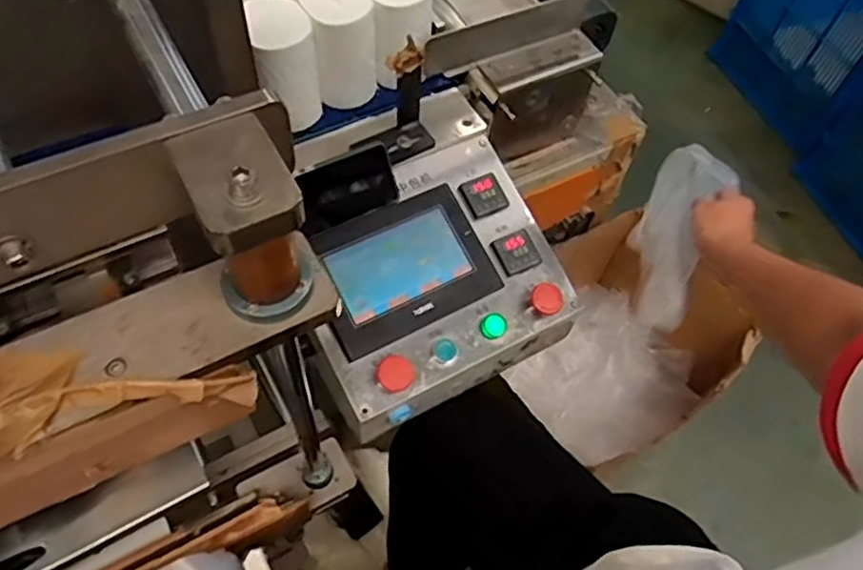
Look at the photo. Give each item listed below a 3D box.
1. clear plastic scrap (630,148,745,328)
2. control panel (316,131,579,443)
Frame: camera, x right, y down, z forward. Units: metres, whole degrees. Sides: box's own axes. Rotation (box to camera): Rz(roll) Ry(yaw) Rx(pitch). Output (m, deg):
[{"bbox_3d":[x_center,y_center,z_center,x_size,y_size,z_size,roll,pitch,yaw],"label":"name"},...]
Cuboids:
[{"bbox_3d":[0.346,-0.067,0.928,0.057,0.294,0.148,-9,43,-10],"label":"clear plastic scrap"},{"bbox_3d":[-0.007,-0.004,0.808,0.311,0.124,0.250,-26,64,-19],"label":"control panel"}]

